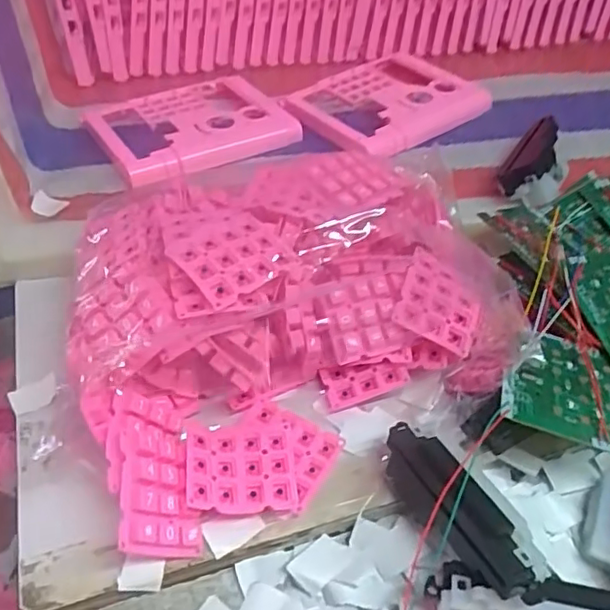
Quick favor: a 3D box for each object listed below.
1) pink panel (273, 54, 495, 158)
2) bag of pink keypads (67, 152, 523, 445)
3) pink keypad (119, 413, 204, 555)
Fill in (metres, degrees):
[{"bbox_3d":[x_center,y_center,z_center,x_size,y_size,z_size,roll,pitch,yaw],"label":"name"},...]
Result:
[{"bbox_3d":[0.081,-0.197,0.583,0.180,0.021,0.135,-31,55,-26],"label":"pink panel"},{"bbox_3d":[-0.009,-0.016,0.377,0.254,0.078,0.161,-7,48,-8],"label":"bag of pink keypads"},{"bbox_3d":[-0.074,0.091,0.309,0.016,0.045,0.069,-32,53,28],"label":"pink keypad"}]

